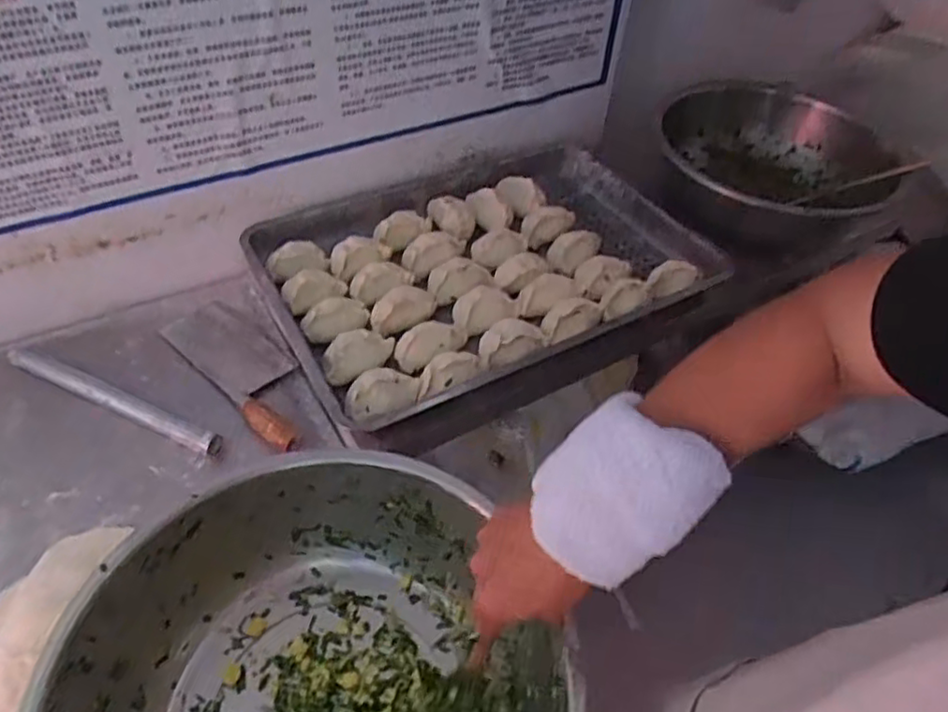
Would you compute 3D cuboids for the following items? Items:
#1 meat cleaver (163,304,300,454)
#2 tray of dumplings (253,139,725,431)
[{"bbox_3d":[-0.280,0.012,0.835,0.273,0.031,0.102,38,56,25],"label":"meat cleaver"},{"bbox_3d":[0.018,-0.132,0.937,0.573,0.068,0.406,-23,54,-22],"label":"tray of dumplings"}]

